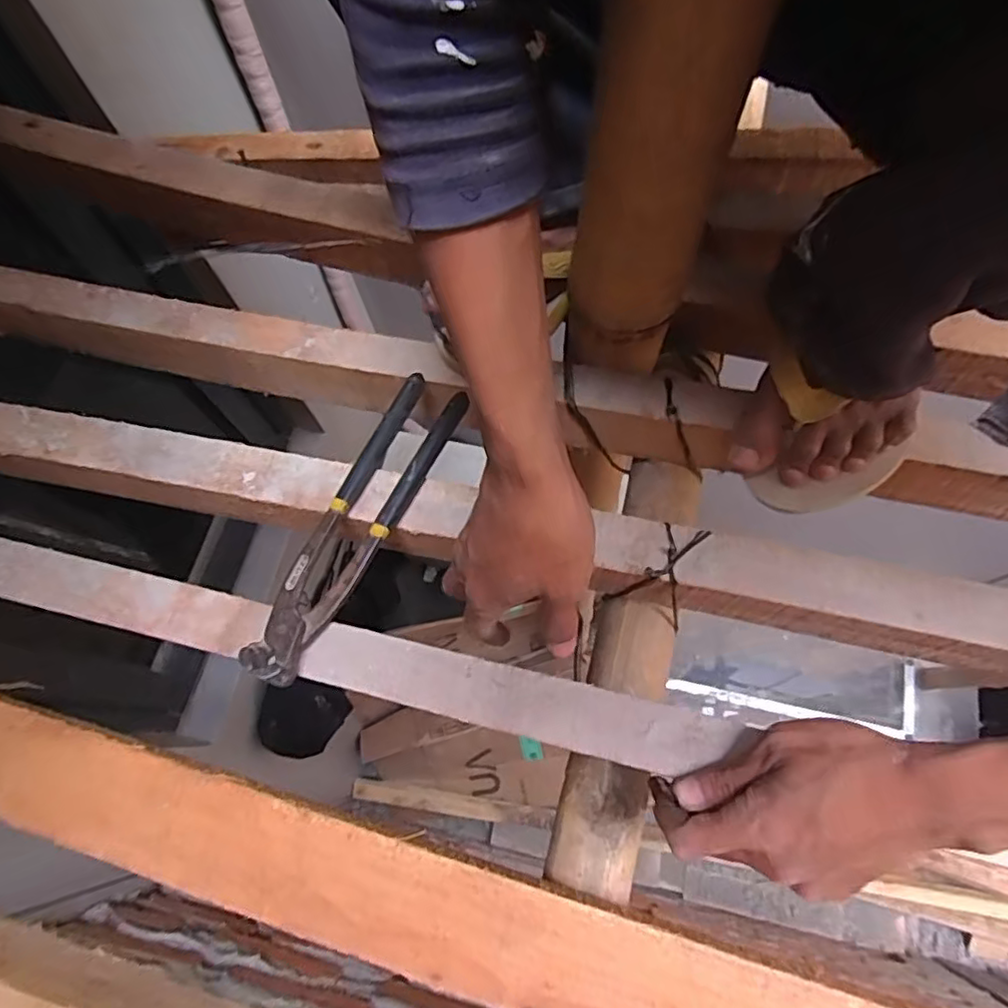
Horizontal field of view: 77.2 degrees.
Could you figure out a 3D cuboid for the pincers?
[{"bbox_3d":[-0.088,0.008,0.391,0.047,0.028,0.210,22,72,10],"label":"pincers"}]

